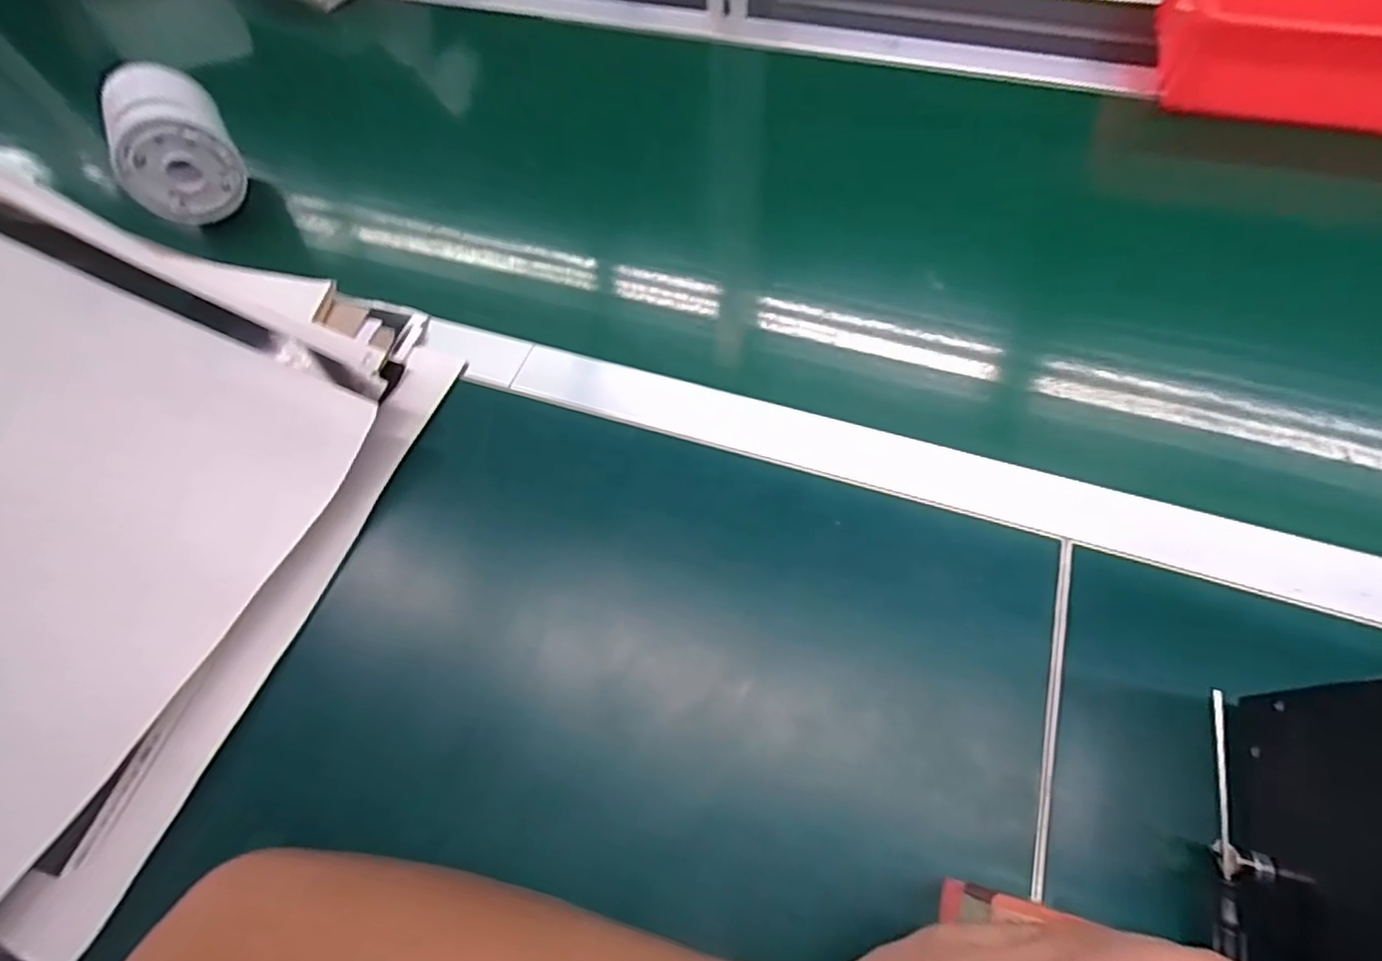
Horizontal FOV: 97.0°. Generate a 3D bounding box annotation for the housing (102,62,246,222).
[{"bbox_3d":[-0.405,-0.261,0.476,0.079,0.082,0.090,-30,67,-11],"label":"housing"}]

